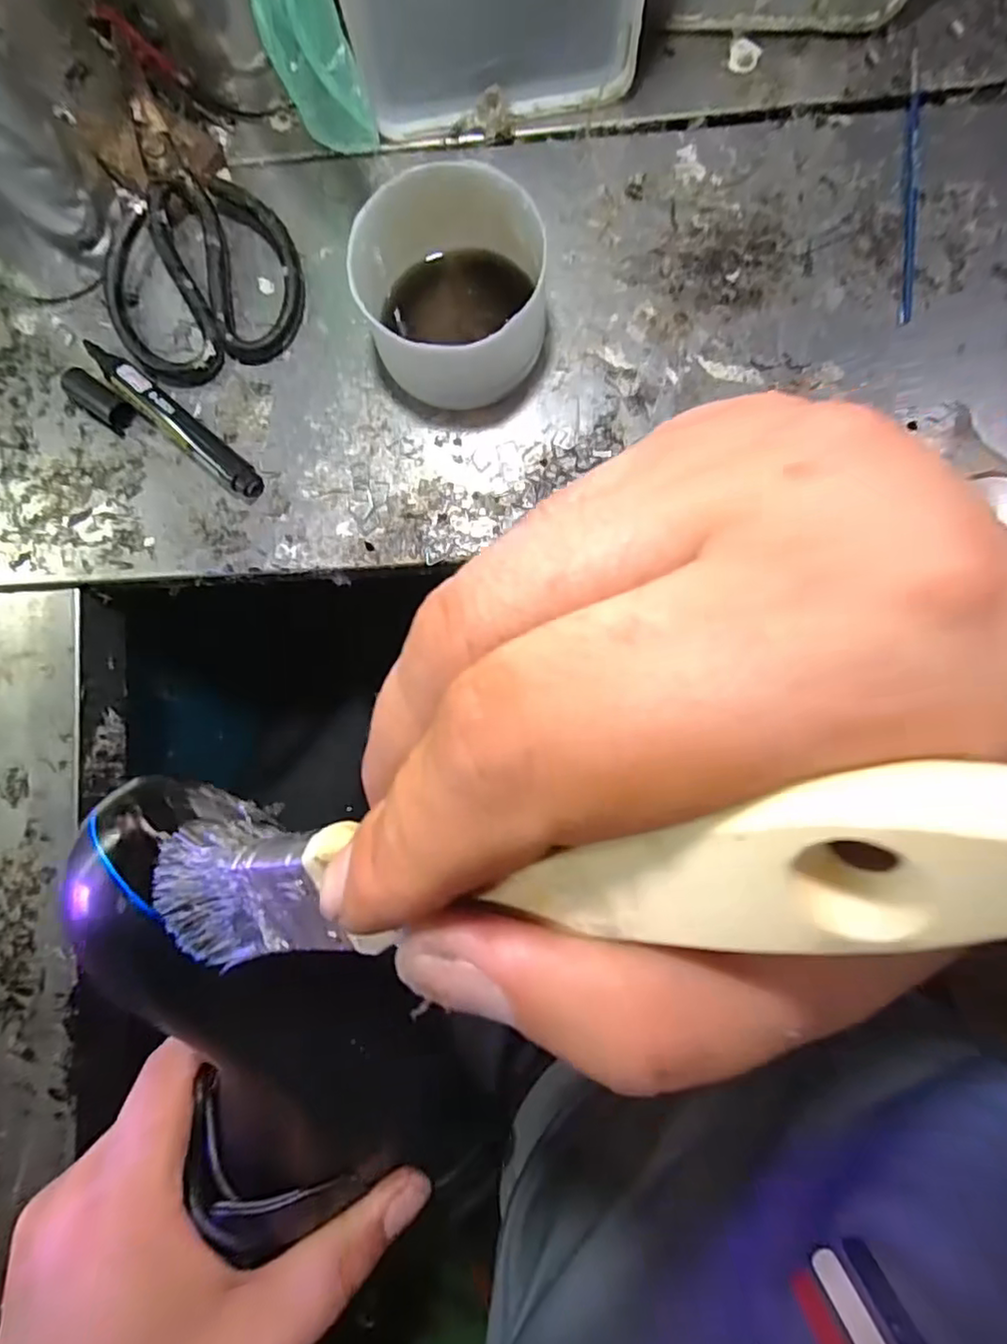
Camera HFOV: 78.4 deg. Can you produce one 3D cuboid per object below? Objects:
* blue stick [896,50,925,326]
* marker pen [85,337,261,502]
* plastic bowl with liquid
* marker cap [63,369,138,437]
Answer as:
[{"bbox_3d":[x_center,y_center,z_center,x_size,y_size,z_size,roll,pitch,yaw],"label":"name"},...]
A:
[{"bbox_3d":[0.221,-0.263,0.333,0.011,0.004,0.152,5,87,3],"label":"blue stick"},{"bbox_3d":[-0.184,-0.139,0.337,0.118,0.018,0.017,40,89,5],"label":"marker pen"},{"bbox_3d":[-0.024,-0.185,0.313,0.088,0.062,0.103,0,87,3],"label":"plastic bowl with liquid"},{"bbox_3d":[-0.224,-0.150,0.341,0.040,0.014,0.017,38,89,5],"label":"marker cap"}]

